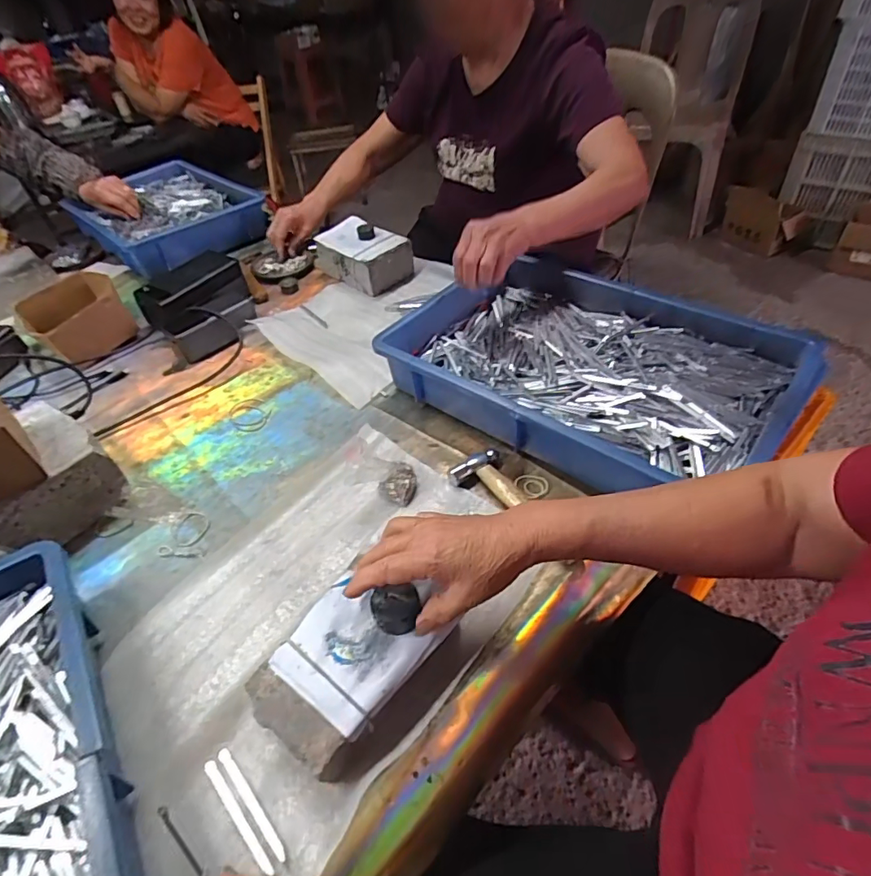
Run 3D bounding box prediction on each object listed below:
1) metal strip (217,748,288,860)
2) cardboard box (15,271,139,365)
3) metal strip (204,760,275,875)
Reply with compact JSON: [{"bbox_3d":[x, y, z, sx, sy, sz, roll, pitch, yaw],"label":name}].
[{"bbox_3d":[-0.130,0.256,0.357,0.007,0.004,0.087,-36,52,-27],"label":"metal strip"},{"bbox_3d":[-0.562,-0.188,0.799,0.146,0.087,0.130,29,55,30],"label":"cardboard box"},{"bbox_3d":[-0.139,0.264,0.355,0.008,0.004,0.088,-37,52,-27],"label":"metal strip"}]

